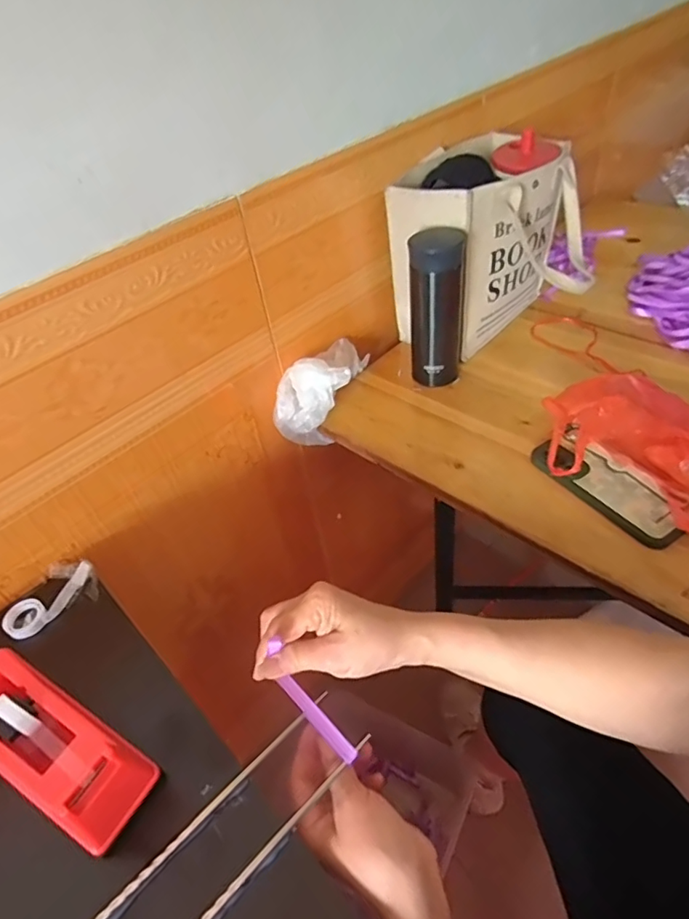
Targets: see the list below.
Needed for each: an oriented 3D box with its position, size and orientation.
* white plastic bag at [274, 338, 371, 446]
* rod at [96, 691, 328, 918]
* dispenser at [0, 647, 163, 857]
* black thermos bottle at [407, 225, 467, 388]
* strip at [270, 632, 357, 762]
[{"bbox_3d":[-0.031,-0.091,0.726,0.098,0.126,0.153,5,46,15],"label":"white plastic bag"},{"bbox_3d":[-0.095,0.247,0.374,0.222,0.006,0.007,-36,49,-28],"label":"rod"},{"bbox_3d":[-0.214,0.209,0.388,0.155,0.073,0.062,19,48,26],"label":"dispenser"},{"bbox_3d":[0.116,-0.187,0.675,0.061,0.193,0.059,9,45,18],"label":"black thermos bottle"},{"bbox_3d":[-0.021,0.192,0.398,0.075,0.004,0.011,43,80,15],"label":"strip"}]

